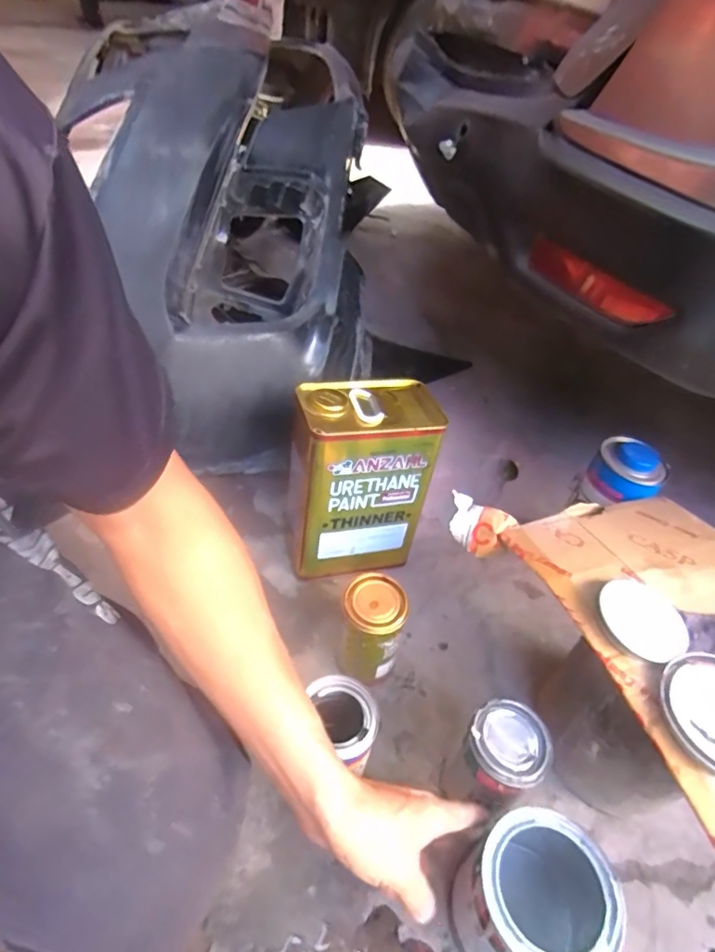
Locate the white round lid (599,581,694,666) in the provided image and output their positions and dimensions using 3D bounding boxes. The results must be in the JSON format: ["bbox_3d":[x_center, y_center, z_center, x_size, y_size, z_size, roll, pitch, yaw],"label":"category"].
[{"bbox_3d":[0.253,0.125,0.471,0.084,0.016,0.075,-22,51,-26],"label":"white round lid"}]

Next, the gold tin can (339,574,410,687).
[{"bbox_3d":[0.015,0.185,0.612,0.065,0.135,0.079,10,44,3],"label":"gold tin can"}]

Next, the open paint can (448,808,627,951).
[{"bbox_3d":[0.140,0.345,0.434,0.106,0.117,0.099,3,45,-3],"label":"open paint can"}]

